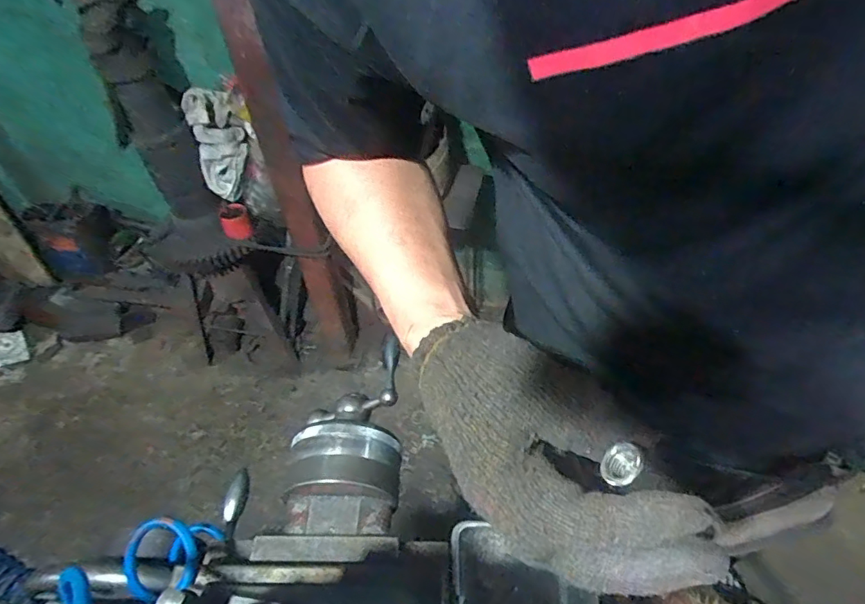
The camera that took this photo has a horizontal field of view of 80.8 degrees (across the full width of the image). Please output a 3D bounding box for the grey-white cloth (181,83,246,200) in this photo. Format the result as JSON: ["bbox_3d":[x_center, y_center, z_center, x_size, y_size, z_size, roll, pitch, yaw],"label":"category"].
[{"bbox_3d":[-0.497,-0.372,1.190,0.109,0.257,0.088,-14,6,-9],"label":"grey-white cloth"}]

